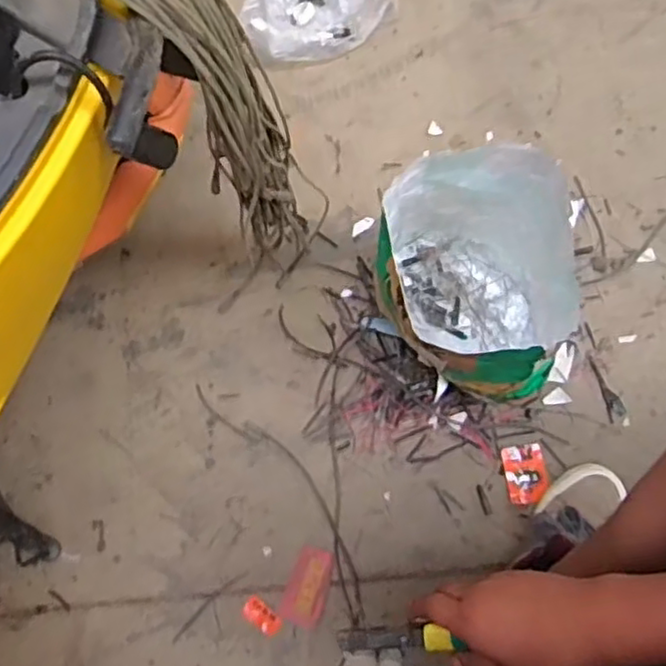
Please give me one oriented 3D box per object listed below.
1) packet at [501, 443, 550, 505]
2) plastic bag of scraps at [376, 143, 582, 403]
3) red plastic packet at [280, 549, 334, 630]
[{"bbox_3d":[0.242,0.176,0.859,0.050,0.006,0.070,-11,74,-1],"label":"packet"},{"bbox_3d":[0.155,-0.060,0.801,0.192,0.254,0.225,-8,74,0],"label":"plastic bag of scraps"},{"bbox_3d":[-0.030,0.309,0.835,0.044,0.004,0.091,19,76,7],"label":"red plastic packet"}]

